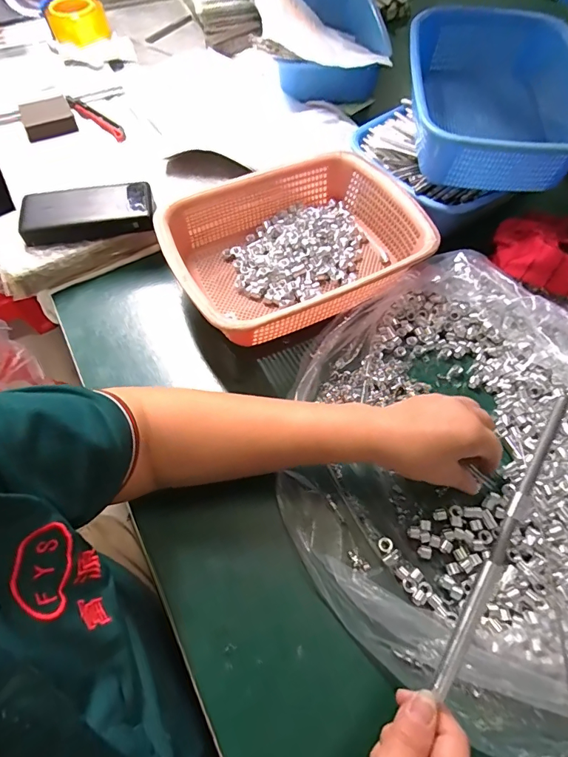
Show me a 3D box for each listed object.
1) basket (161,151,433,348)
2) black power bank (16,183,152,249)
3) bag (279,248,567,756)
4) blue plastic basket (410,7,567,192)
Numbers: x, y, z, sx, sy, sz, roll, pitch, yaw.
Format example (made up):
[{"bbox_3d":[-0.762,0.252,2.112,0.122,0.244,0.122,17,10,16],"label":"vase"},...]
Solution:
[{"bbox_3d":[0.016,-0.160,0.501,0.292,0.077,0.208,-22,64,-13],"label":"basket"},{"bbox_3d":[-0.239,-0.203,0.514,0.148,0.029,0.073,-11,62,-7],"label":"black power bank"},{"bbox_3d":[0.227,0.062,0.358,0.435,0.136,0.423,20,64,11],"label":"bag"},{"bbox_3d":[0.255,-0.341,0.528,0.191,0.097,0.255,5,61,1],"label":"blue plastic basket"}]

